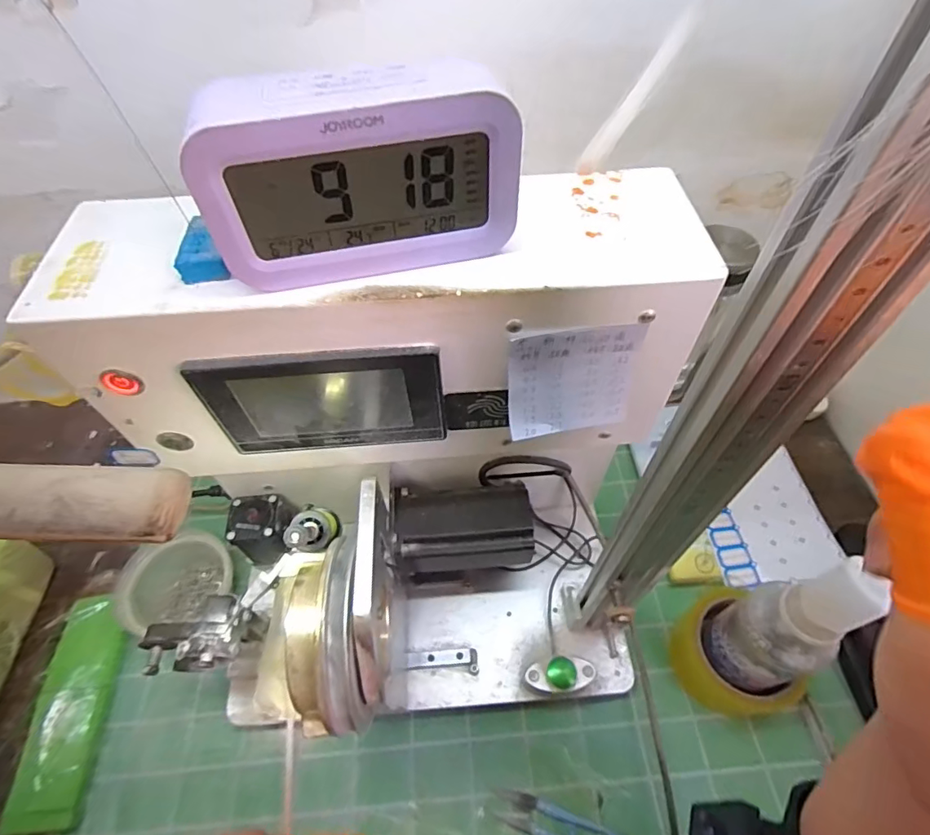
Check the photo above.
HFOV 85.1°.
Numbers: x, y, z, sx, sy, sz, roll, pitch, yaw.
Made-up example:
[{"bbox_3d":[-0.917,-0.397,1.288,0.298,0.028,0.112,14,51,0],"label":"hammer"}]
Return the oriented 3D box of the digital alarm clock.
[{"bbox_3d":[-0.045,-0.108,0.228,0.133,0.080,0.035,-12,56,-7],"label":"digital alarm clock"}]

